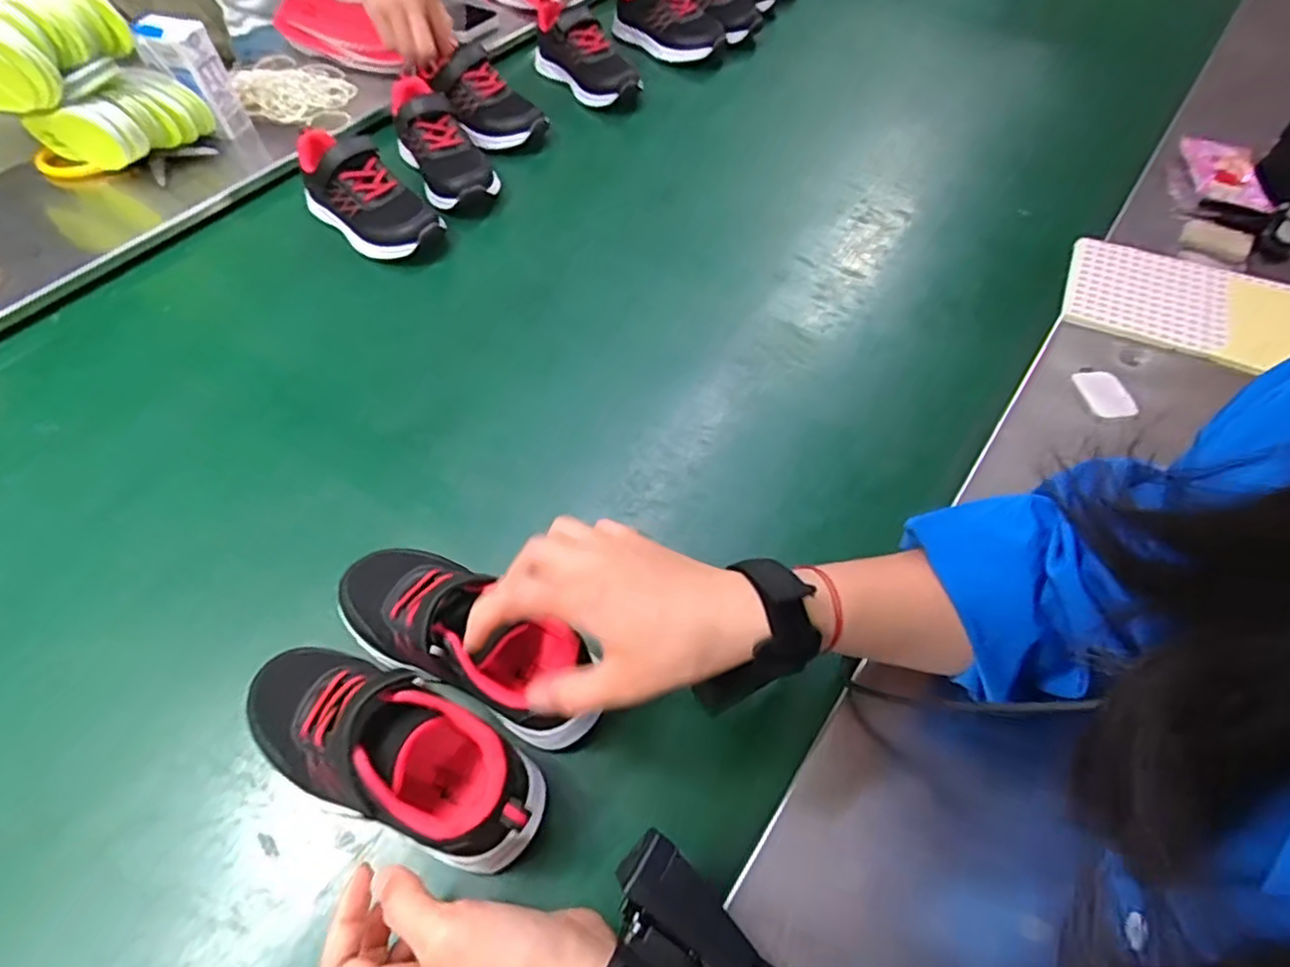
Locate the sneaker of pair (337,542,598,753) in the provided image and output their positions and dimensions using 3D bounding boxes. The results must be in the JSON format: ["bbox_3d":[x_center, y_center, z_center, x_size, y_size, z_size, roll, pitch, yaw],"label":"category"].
[{"bbox_3d":[-0.110,0.091,0.409,0.180,0.080,0.075,30,62,12],"label":"sneaker of pair"}]

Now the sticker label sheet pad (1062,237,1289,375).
[{"bbox_3d":[0.477,-0.154,0.569,0.208,0.012,0.124,26,56,10],"label":"sticker label sheet pad"}]

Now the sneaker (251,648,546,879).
[{"bbox_3d":[-0.146,0.149,0.374,0.183,0.076,0.071,18,59,13],"label":"sneaker"}]

